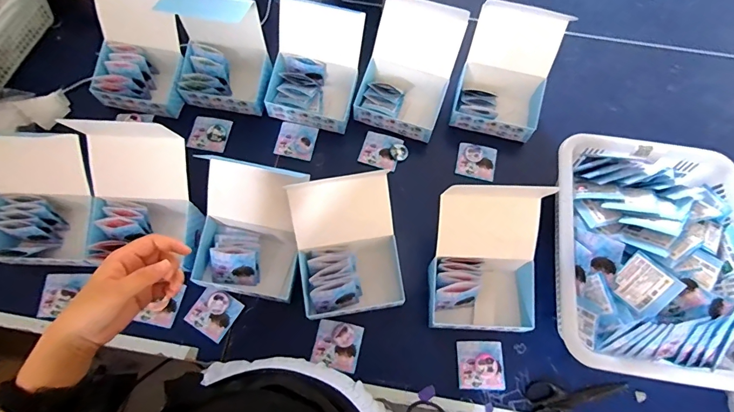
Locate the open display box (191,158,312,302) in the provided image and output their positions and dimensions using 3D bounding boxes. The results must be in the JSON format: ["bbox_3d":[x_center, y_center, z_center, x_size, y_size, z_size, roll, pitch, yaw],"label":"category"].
[{"bbox_3d":[-0.174,0.038,0.587,0.149,0.152,0.169,11,71,3],"label":"open display box"}]

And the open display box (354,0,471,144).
[{"bbox_3d":[0.071,-0.233,0.689,0.145,0.146,0.168,20,72,6],"label":"open display box"}]

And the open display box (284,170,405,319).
[{"bbox_3d":[-0.029,0.063,0.594,0.144,0.129,0.176,-7,71,-4],"label":"open display box"}]

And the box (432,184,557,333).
[{"bbox_3d":[0.174,0.081,0.581,0.152,0.148,0.190,6,71,1],"label":"box"}]

